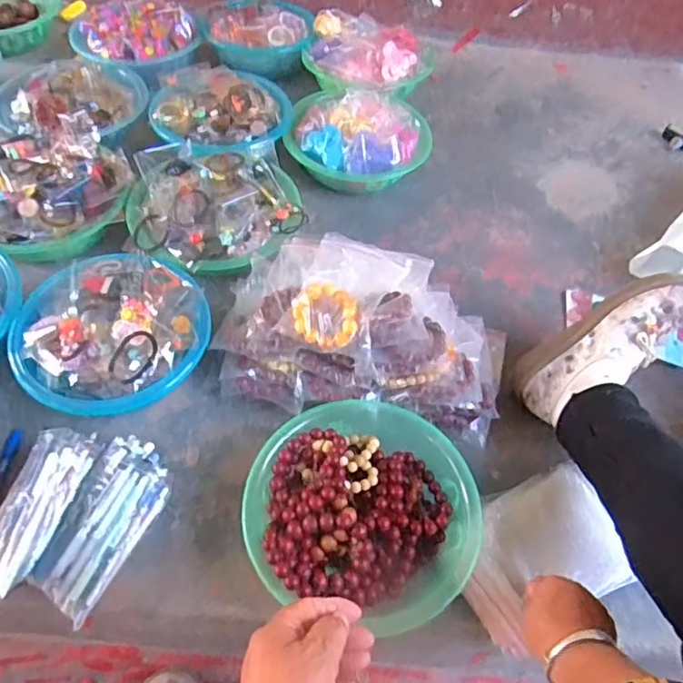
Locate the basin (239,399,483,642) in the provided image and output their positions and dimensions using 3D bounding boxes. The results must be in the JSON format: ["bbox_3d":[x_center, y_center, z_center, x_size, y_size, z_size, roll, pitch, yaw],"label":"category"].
[{"bbox_3d":[0.023,0.173,0.637,0.234,0.071,0.226,2,52,-3],"label":"basin"}]

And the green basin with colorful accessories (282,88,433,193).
[{"bbox_3d":[0.026,-0.325,0.984,0.229,0.098,0.190,-4,53,-7],"label":"green basin with colorful accessories"}]

